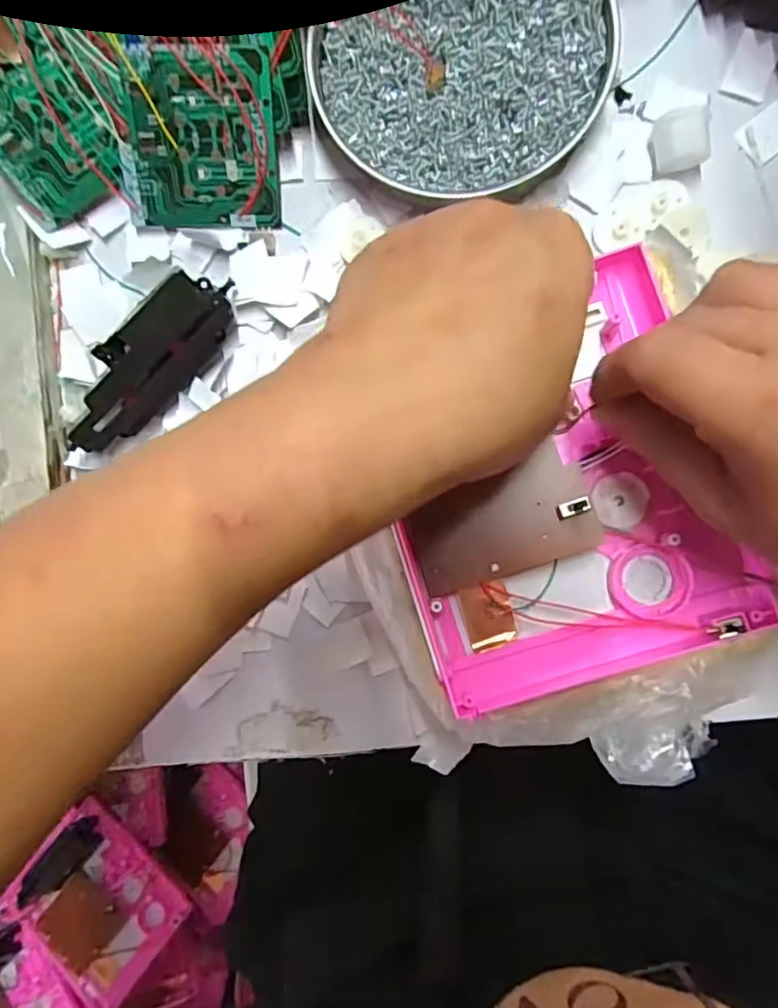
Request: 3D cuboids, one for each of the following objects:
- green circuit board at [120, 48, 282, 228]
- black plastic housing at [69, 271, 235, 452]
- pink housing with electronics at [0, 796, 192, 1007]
[{"bbox_3d":[-0.090,-0.169,0.280,0.072,0.007,0.072,1,120,2],"label":"green circuit board"},{"bbox_3d":[-0.111,-0.064,0.279,0.096,0.025,0.033,-41,86,3],"label":"black plastic housing"},{"bbox_3d":[-0.305,0.418,0.622,0.163,0.044,0.139,37,93,4],"label":"pink housing with electronics"}]

